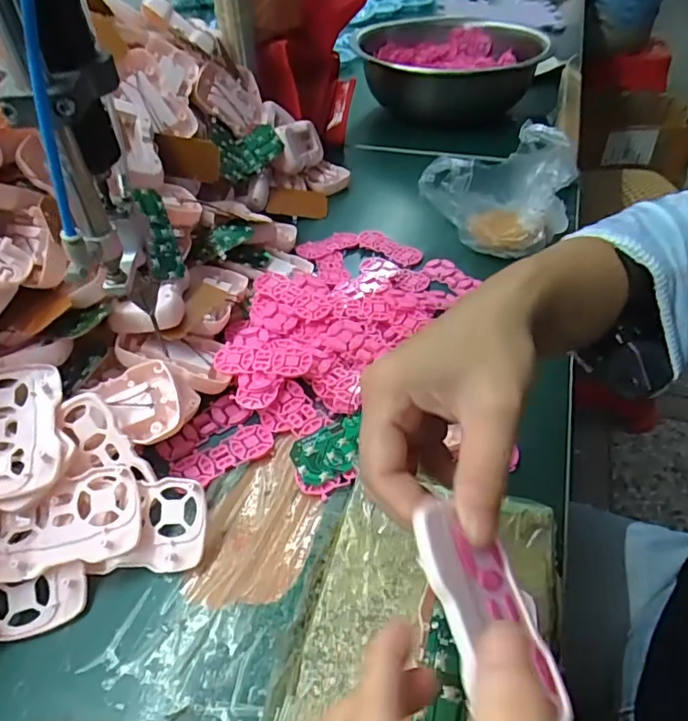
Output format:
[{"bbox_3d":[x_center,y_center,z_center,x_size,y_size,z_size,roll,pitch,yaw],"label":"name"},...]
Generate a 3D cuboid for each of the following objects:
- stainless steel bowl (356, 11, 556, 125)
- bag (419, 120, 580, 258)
[{"bbox_3d":[0.172,-0.462,0.847,0.299,0.101,0.338,2,43,3],"label":"stainless steel bowl"},{"bbox_3d":[0.163,-0.182,0.562,0.151,0.094,0.133,16,46,18],"label":"bag"}]

